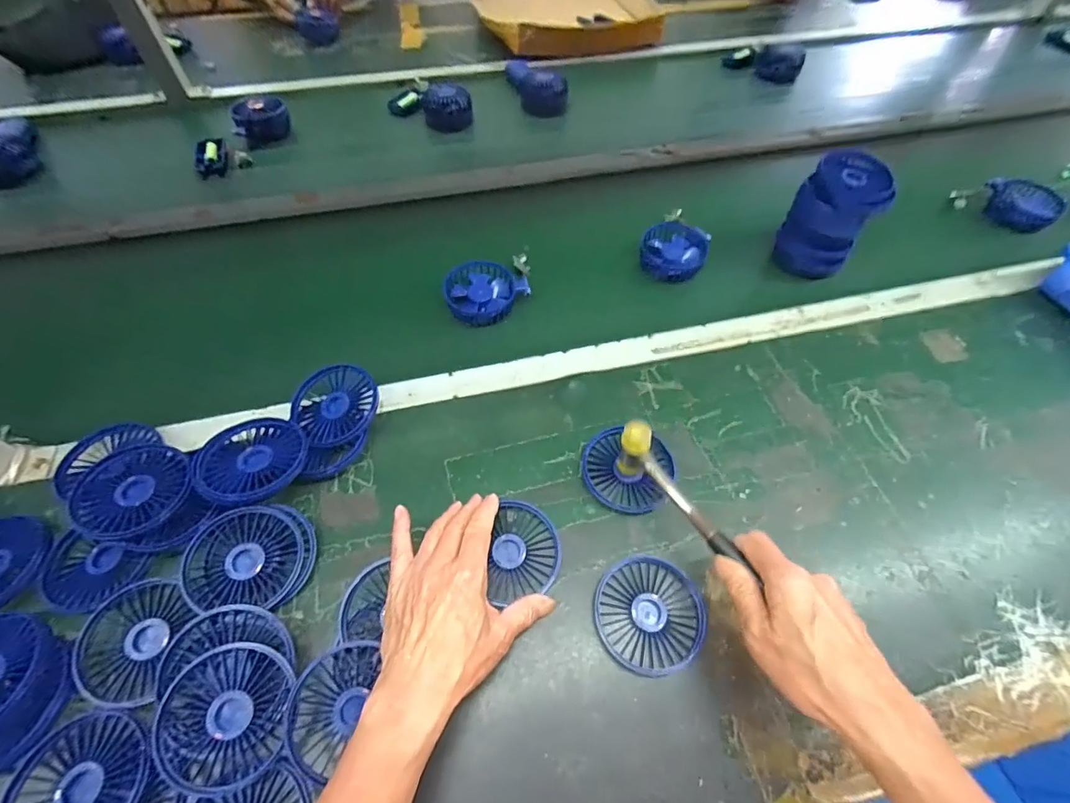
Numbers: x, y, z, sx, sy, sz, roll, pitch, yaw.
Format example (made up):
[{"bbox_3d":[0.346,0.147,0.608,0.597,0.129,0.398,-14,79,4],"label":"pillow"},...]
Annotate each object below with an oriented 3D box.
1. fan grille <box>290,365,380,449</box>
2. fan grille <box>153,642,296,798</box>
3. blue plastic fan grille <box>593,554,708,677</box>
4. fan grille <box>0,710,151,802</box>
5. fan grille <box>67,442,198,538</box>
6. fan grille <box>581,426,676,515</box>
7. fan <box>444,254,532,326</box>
[{"bbox_3d":[-0.198,0.003,0.474,0.086,0.021,0.079,-3,64,5],"label":"fan grille"},{"bbox_3d":[-0.218,0.223,0.336,0.088,0.024,0.089,1,72,-4],"label":"fan grille"},{"bbox_3d":[0.094,0.175,0.393,0.087,0.012,0.086,12,57,6],"label":"blue plastic fan grille"},{"bbox_3d":[-0.305,0.261,0.316,0.083,0.016,0.082,18,58,9],"label":"fan grille"},{"bbox_3d":[-0.349,0.077,0.410,0.080,0.016,0.087,5,62,-10],"label":"fan grille"},{"bbox_3d":[0.090,0.064,0.459,0.085,0.011,0.083,18,58,9],"label":"fan grille"},{"bbox_3d":[-0.053,-0.144,0.602,0.119,0.027,0.088,-19,60,-14],"label":"fan"}]

